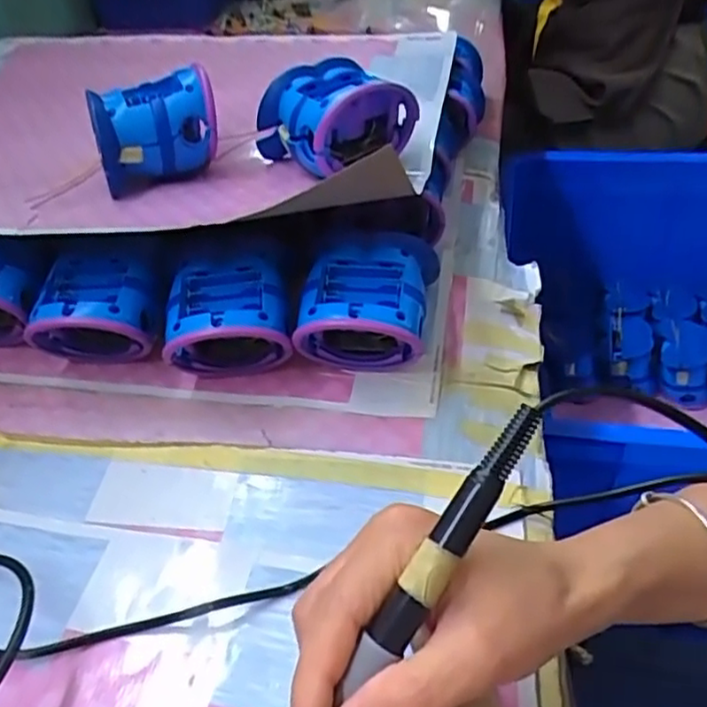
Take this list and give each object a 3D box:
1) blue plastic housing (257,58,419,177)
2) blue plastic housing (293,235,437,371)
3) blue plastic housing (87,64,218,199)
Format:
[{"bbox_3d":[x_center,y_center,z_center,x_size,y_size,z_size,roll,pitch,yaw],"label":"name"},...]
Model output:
[{"bbox_3d":[-0.016,-0.168,0.473,0.070,0.055,0.102,-33,50,-27],"label":"blue plastic housing"},{"bbox_3d":[0.010,-0.027,0.445,0.081,0.073,0.087,3,44,9],"label":"blue plastic housing"},{"bbox_3d":[-0.142,-0.160,0.481,0.081,0.064,0.072,-17,45,-13],"label":"blue plastic housing"}]

